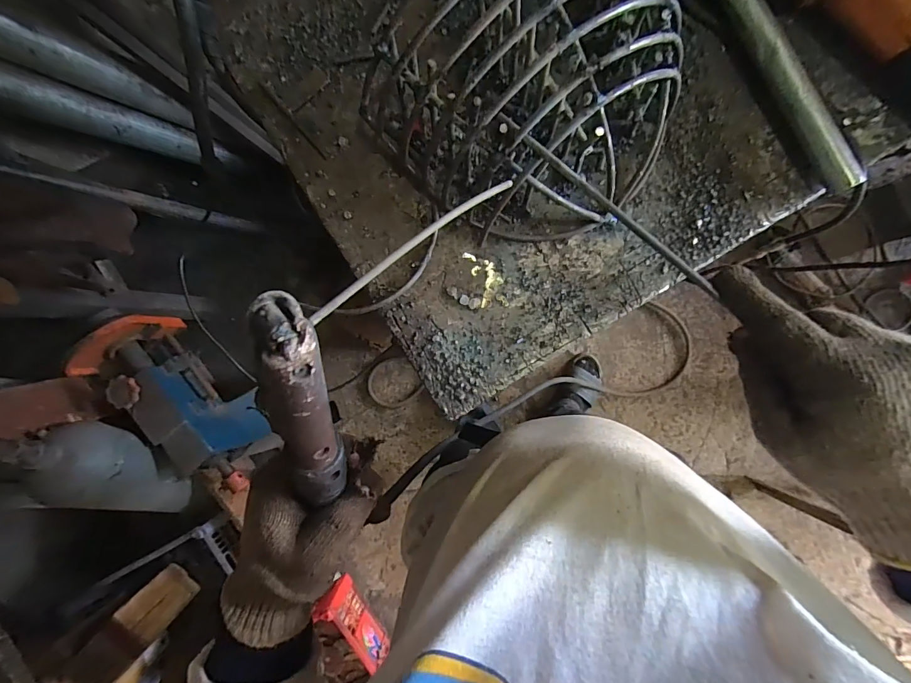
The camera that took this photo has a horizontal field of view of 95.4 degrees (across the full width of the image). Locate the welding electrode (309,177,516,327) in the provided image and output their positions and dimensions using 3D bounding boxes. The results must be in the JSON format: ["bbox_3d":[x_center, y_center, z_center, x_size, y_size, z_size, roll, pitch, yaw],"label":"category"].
[{"bbox_3d":[-0.017,-0.057,0.229,0.007,0.009,0.151,48,65,0],"label":"welding electrode"}]

